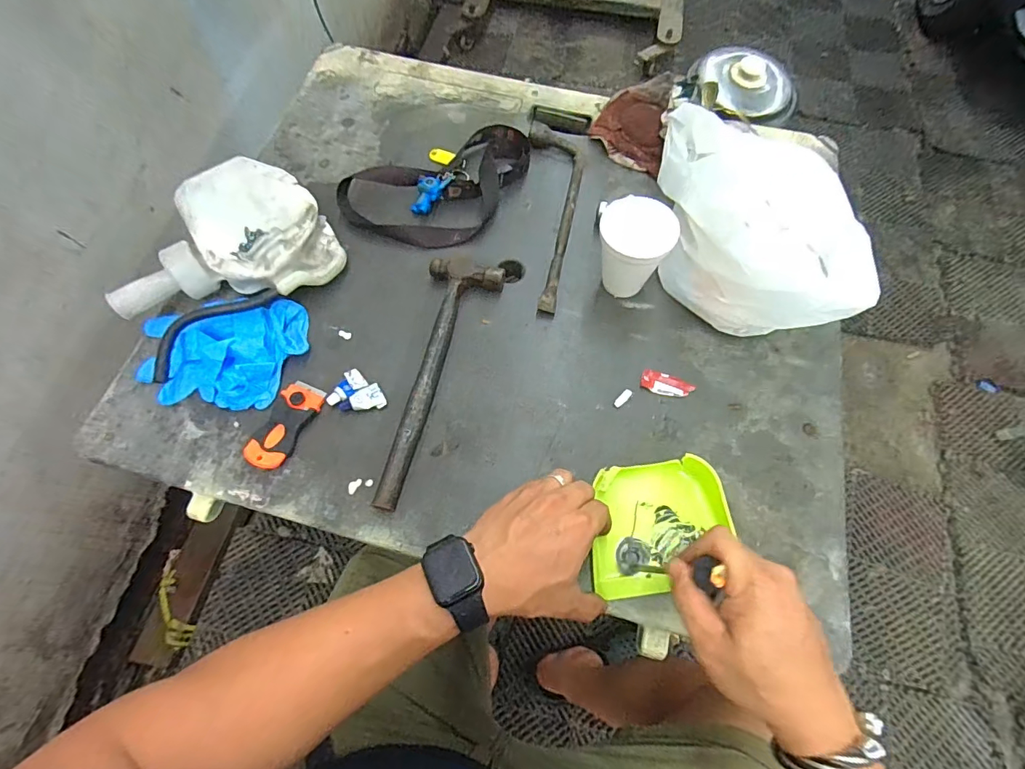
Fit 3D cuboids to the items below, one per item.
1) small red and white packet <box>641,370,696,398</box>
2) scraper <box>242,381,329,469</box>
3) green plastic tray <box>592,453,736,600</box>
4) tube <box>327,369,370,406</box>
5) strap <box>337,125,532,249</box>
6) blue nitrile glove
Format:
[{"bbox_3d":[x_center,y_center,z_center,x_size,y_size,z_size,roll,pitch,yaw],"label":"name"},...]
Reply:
[{"bbox_3d":[0.165,0.000,0.495,0.054,0.008,0.025,18,69,6],"label":"small red and white packet"},{"bbox_3d":[-0.236,0.041,0.480,0.043,0.014,0.094,26,70,9],"label":"scraper"},{"bbox_3d":[0.133,0.130,0.429,0.125,0.030,0.111,-7,68,-4],"label":"green plastic tray"},{"bbox_3d":[-0.179,0.005,0.495,0.044,0.011,0.024,-42,74,-16],"label":"tube"},{"bbox_3d":[-0.080,-0.251,0.593,0.259,0.034,0.143,-27,71,-11],"label":"strap"},{"bbox_3d":[-0.321,-0.036,0.500,0.177,0.036,0.123,-3,68,-2],"label":"blue nitrile glove"}]

